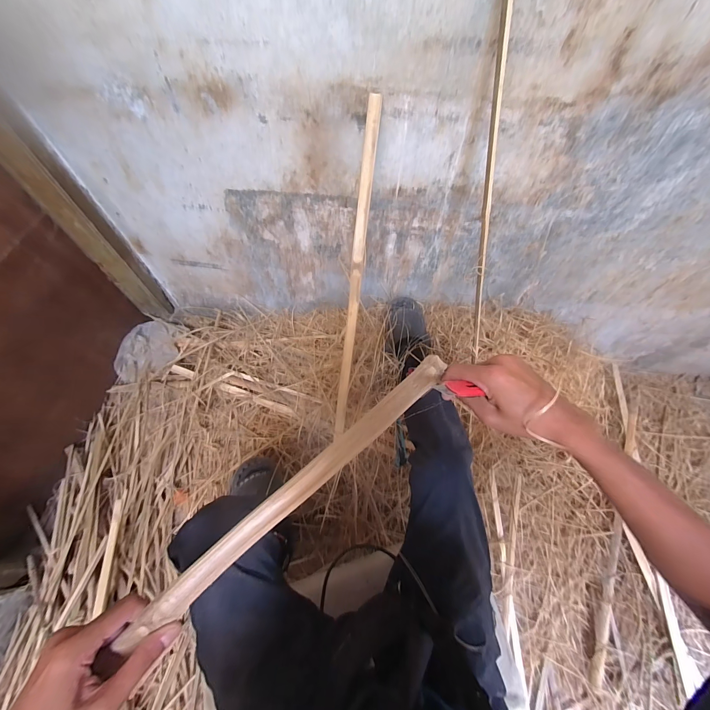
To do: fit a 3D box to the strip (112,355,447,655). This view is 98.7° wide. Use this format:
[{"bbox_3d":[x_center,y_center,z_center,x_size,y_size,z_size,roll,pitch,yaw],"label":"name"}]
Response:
[{"bbox_3d":[-0.057,0.144,0.334,0.424,0.014,0.028,-39,68,-12],"label":"strip"}]

